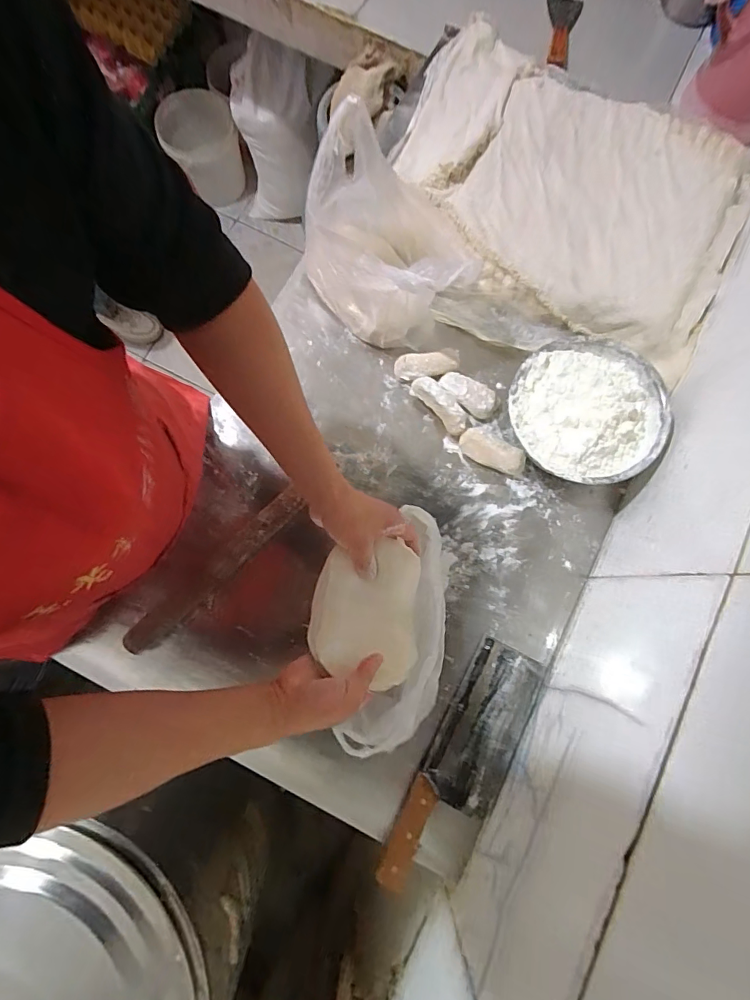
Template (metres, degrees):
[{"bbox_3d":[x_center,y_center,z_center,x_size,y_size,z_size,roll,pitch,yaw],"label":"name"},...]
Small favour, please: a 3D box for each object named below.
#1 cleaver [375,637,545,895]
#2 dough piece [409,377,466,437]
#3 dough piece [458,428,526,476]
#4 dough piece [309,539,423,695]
[{"bbox_3d":[0.115,0.331,0.564,0.095,0.030,0.304,30,80,4],"label":"cleaver"},{"bbox_3d":[0.094,-0.139,0.657,0.034,0.046,0.101,-41,83,-8],"label":"dough piece"},{"bbox_3d":[0.168,-0.068,0.645,0.097,0.033,0.040,27,80,3],"label":"dough piece"},{"bbox_3d":[-0.012,0.131,0.523,0.120,0.031,0.155,2,79,0],"label":"dough piece"}]

